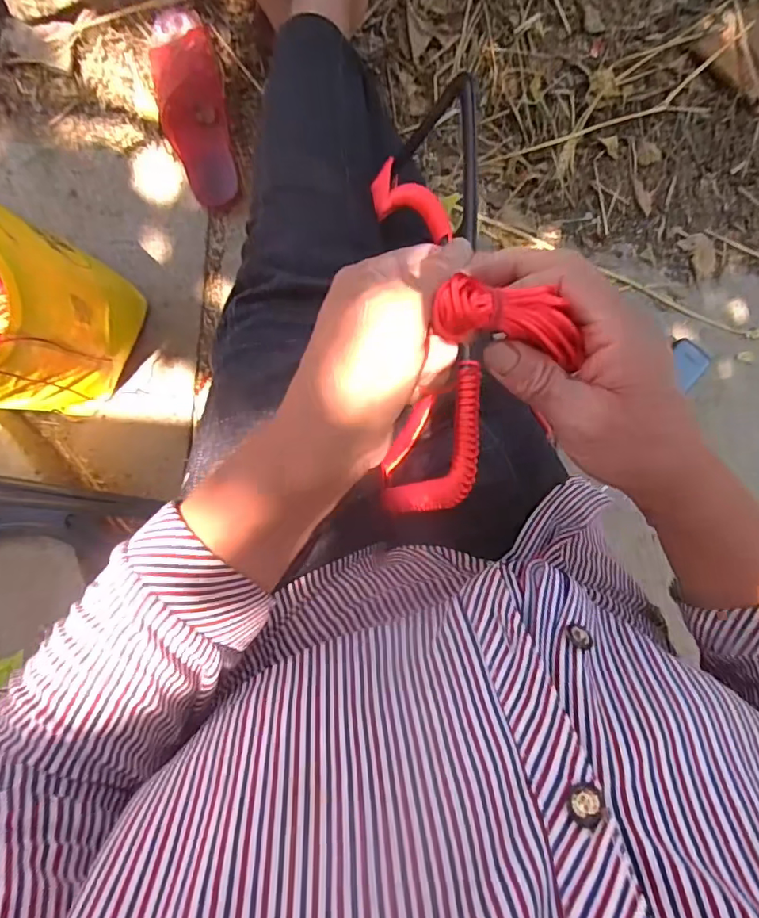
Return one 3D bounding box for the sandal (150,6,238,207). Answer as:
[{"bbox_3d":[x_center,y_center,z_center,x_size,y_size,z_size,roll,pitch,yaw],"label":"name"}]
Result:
[{"bbox_3d":[-0.248,-0.464,0.703,0.090,0.044,0.237,-11,107,-2],"label":"sandal"}]

